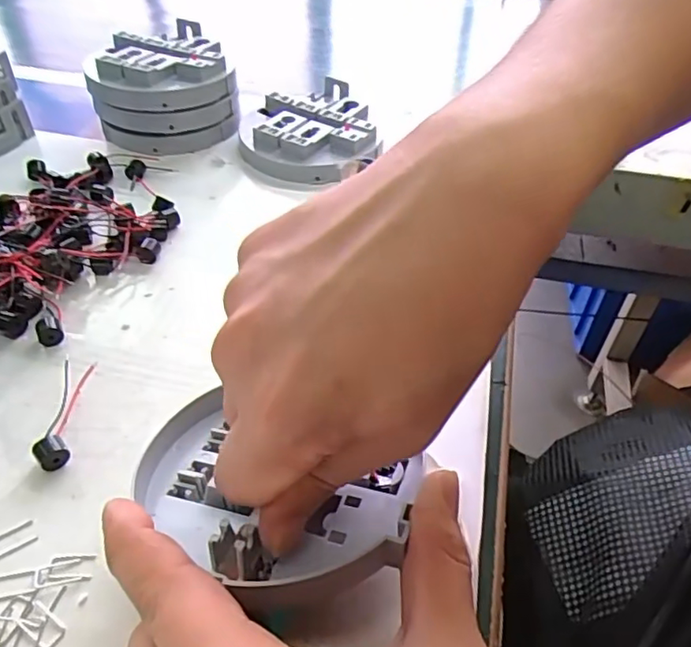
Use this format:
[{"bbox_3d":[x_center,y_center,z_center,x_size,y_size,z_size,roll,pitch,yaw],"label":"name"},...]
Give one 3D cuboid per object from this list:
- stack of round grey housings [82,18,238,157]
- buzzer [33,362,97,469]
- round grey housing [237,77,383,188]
[{"bbox_3d":[-0.133,-0.172,0.432,0.101,0.055,0.099,-20,49,-20],"label":"stack of round grey housings"},{"bbox_3d":[-0.124,0.038,0.261,0.013,0.012,0.059,-5,46,-7],"label":"buzzer"},{"bbox_3d":[-0.026,-0.138,0.424,0.096,0.023,0.096,1,45,-1],"label":"round grey housing"}]

